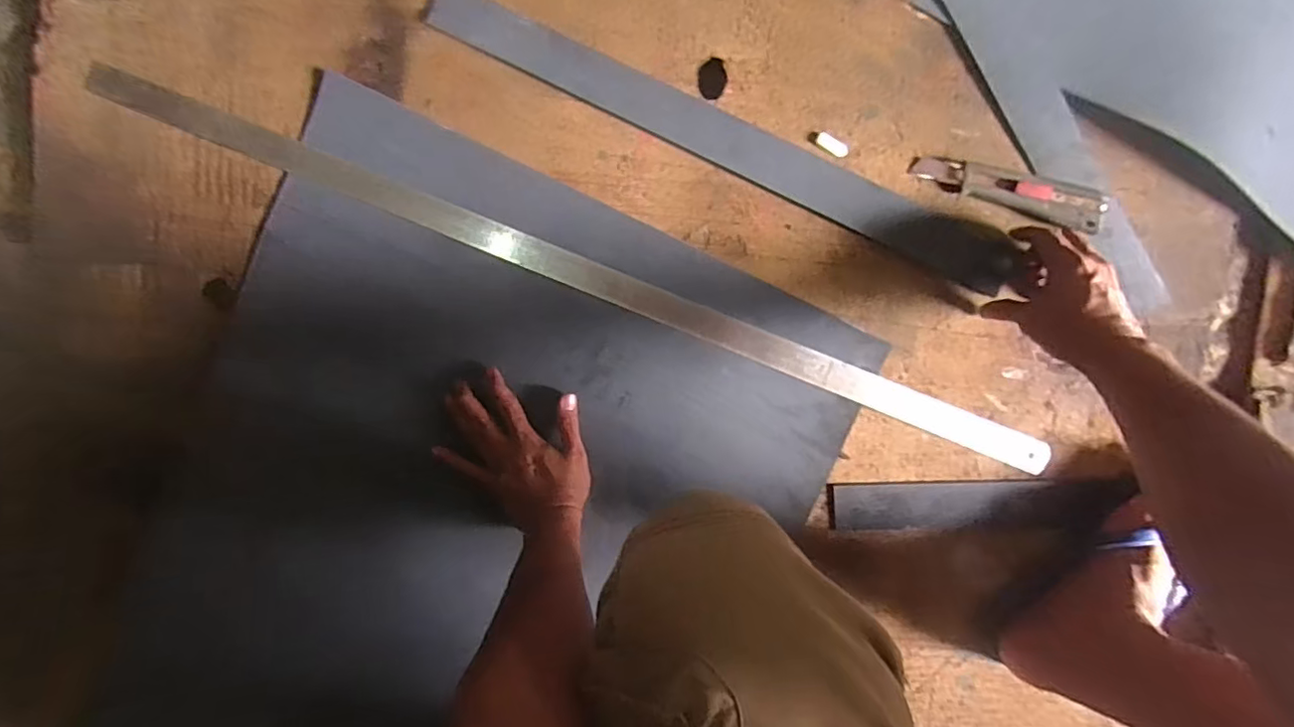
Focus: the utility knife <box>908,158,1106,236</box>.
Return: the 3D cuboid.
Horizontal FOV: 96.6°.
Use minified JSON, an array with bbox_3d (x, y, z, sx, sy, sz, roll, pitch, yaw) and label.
[{"bbox_3d":[0.355,-0.170,0.564,0.184,0.021,0.043,16,95,0],"label":"utility knife"}]

